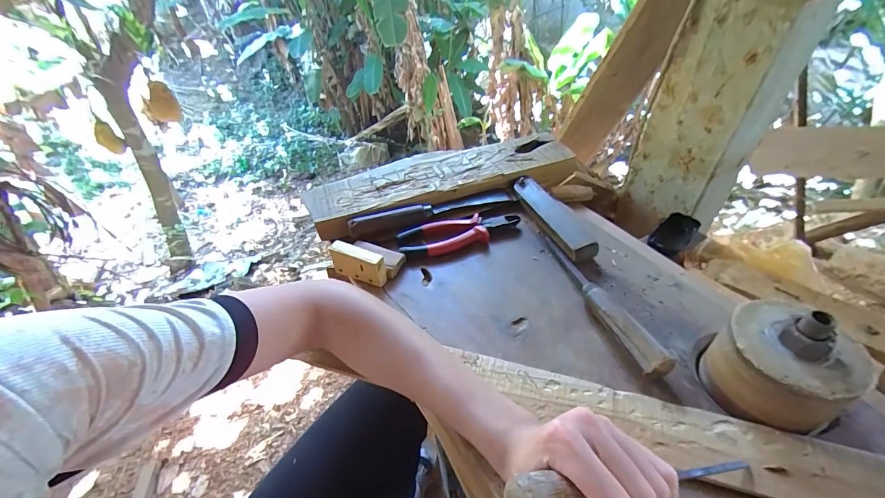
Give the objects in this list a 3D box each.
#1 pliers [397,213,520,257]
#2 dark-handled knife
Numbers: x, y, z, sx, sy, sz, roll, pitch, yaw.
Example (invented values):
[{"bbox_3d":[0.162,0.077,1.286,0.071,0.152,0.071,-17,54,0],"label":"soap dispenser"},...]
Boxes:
[{"bbox_3d":[0.027,-0.025,0.571,0.184,0.012,0.061,-12,45,-9],"label":"pliers"},{"bbox_3d":[-0.011,-0.062,0.602,0.271,0.021,0.029,-14,45,-10],"label":"dark-handled knife"}]

